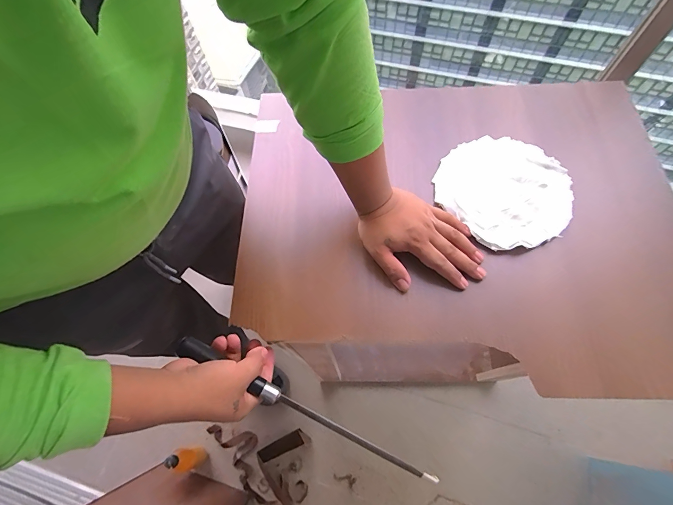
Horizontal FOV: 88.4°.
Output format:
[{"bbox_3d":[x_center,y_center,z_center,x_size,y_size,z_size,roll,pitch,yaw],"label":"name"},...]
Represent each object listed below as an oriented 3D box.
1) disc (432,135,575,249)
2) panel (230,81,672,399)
[{"bbox_3d":[0.236,-0.093,0.488,0.167,0.013,0.178,-1,65,2],"label":"disc"},{"bbox_3d":[0.165,-0.058,0.481,0.581,0.026,0.458,0,65,2],"label":"panel"}]

